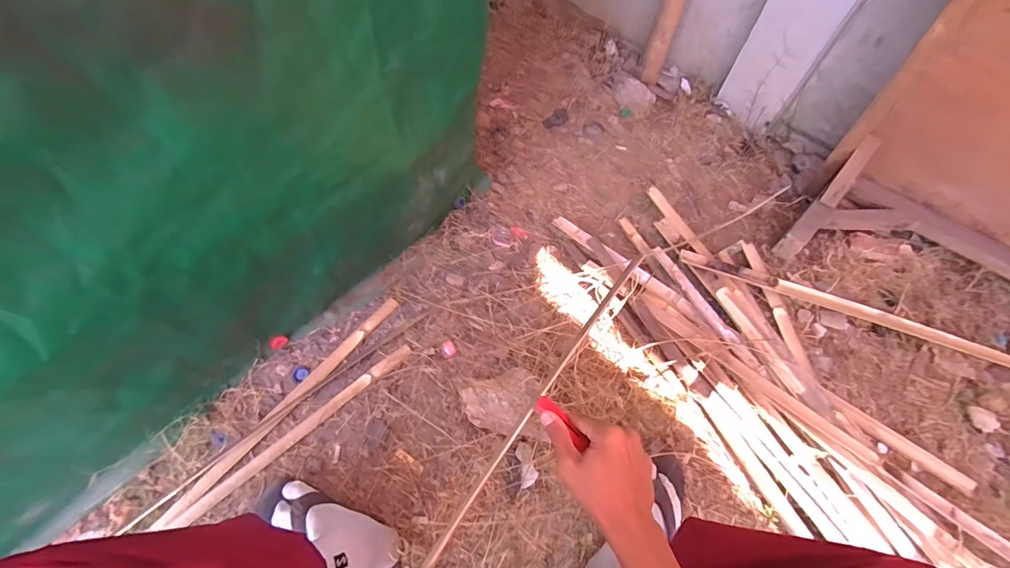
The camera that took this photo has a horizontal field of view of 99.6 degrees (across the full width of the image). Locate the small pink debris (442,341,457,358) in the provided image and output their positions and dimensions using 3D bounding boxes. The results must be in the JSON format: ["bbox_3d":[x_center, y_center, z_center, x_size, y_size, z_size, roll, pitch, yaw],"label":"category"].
[{"bbox_3d":[-0.117,0.137,0.894,0.029,0.012,0.039,0,61,-2],"label":"small pink debris"}]

